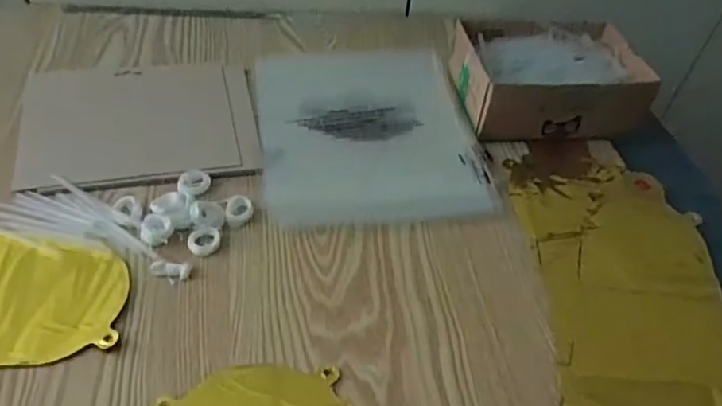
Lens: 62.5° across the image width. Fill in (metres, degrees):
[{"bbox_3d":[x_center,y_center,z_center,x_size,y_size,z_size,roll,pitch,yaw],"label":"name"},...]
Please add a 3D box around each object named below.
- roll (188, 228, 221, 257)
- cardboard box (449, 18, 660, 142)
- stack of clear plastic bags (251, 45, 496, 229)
[{"bbox_3d":[-0.126,0.031,0.481,0.026,0.007,0.021,-23,53,-26],"label":"roll"},{"bbox_3d":[0.196,-0.134,0.636,0.182,0.066,0.141,-2,47,-9],"label":"cardboard box"},{"bbox_3d":[0.005,-0.080,0.598,0.208,0.026,0.234,-4,47,-11],"label":"stack of clear plastic bags"}]

